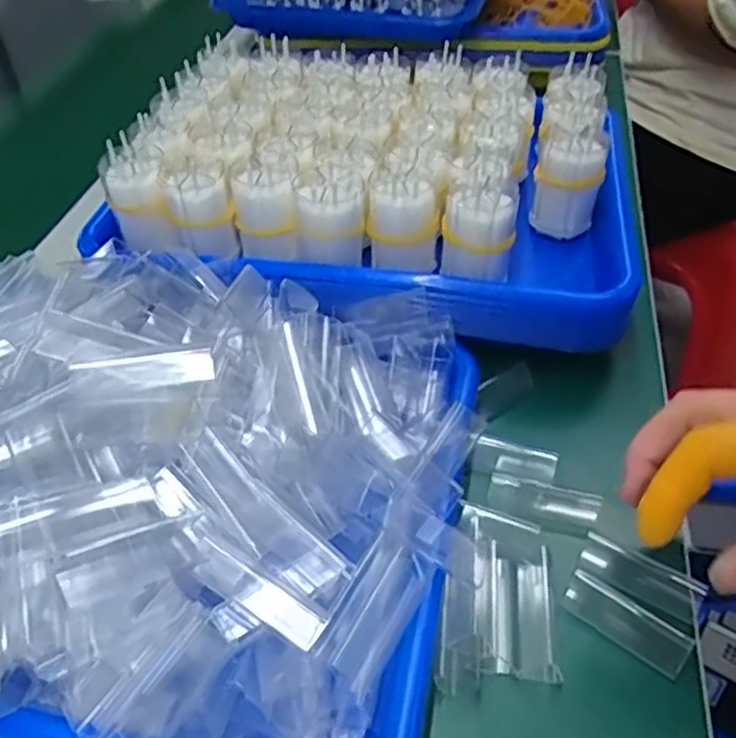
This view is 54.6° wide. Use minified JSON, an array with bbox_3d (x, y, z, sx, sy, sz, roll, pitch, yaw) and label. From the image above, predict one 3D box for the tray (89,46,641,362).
[{"bbox_3d":[0.004,-0.132,0.473,0.321,0.069,0.242,3,45,8],"label":"tray"}]

